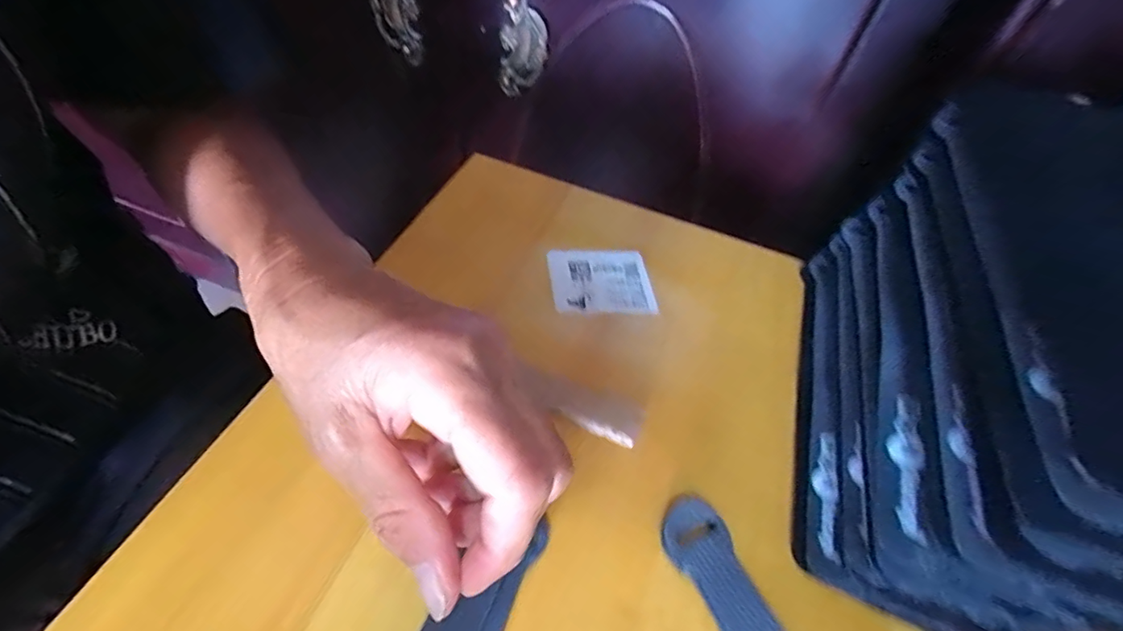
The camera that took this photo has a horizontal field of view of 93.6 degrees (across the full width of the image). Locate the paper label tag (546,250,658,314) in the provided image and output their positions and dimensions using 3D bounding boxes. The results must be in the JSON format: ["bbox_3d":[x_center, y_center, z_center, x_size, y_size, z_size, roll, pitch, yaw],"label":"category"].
[{"bbox_3d":[0.023,-0.020,0.309,0.058,0.005,0.046,-1,56,-9],"label":"paper label tag"}]

